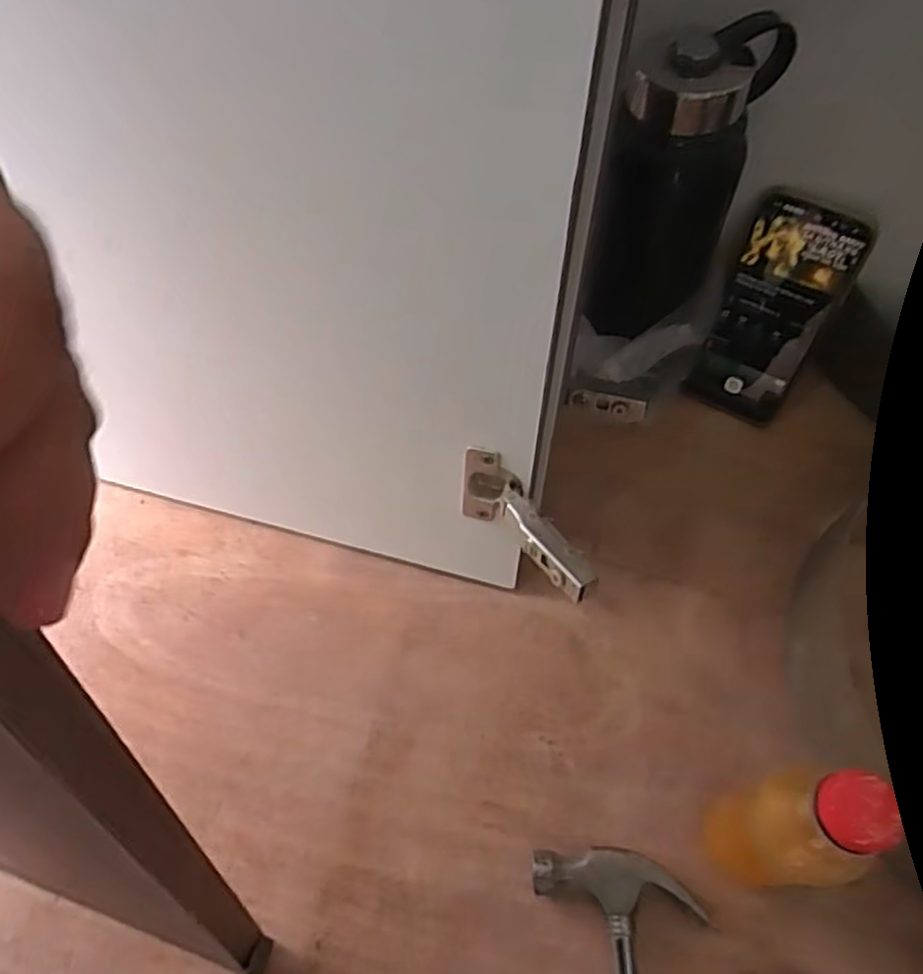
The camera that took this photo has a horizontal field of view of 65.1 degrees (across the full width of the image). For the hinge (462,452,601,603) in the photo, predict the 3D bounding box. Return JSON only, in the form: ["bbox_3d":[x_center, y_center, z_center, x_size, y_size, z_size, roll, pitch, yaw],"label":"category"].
[{"bbox_3d":[0.037,0.022,0.420,0.028,0.051,0.110,-34,50,-12],"label":"hinge"}]

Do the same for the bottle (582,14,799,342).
[{"bbox_3d":[0.134,-0.182,0.451,0.062,0.192,0.073,31,50,17],"label":"bottle"}]

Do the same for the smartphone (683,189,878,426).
[{"bbox_3d":[0.227,-0.124,0.535,0.074,0.167,0.011,28,44,16],"label":"smartphone"}]

